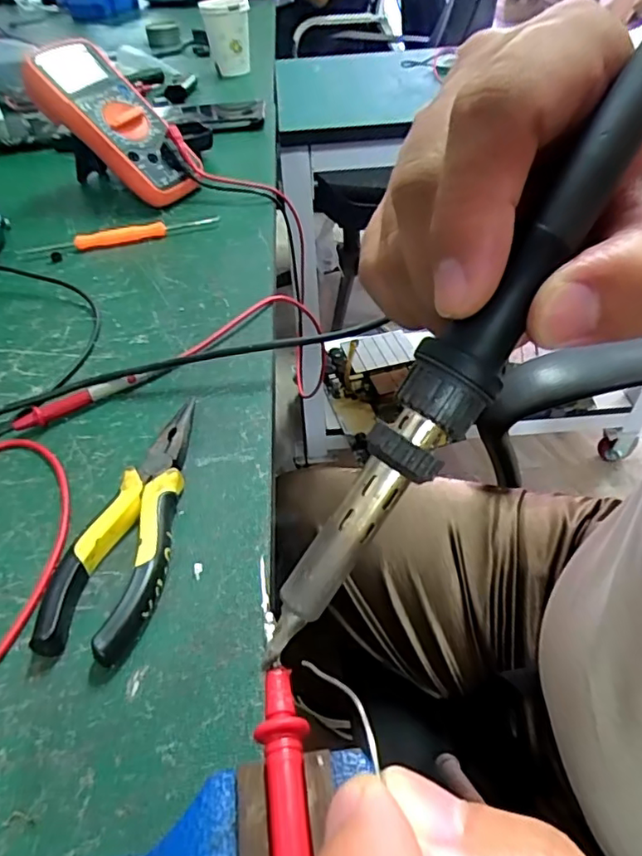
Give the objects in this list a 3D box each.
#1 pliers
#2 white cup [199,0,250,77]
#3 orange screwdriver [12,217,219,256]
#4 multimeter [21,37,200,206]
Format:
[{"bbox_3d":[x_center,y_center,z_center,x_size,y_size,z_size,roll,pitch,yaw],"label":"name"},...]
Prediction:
[{"bbox_3d":[-0.094,0.044,0.288,0.046,0.016,0.144,0,46,5],"label":"pliers"},{"bbox_3d":[-0.140,-0.590,0.860,0.068,0.091,0.069,-8,46,-4],"label":"white cup"},{"bbox_3d":[-0.181,-0.174,0.511,0.174,0.013,0.020,-14,46,-9],"label":"orange screwdriver"},{"bbox_3d":[-0.198,-0.291,0.549,0.175,0.041,0.082,47,56,-6],"label":"multimeter"}]

